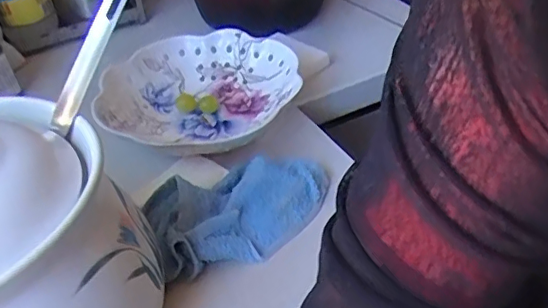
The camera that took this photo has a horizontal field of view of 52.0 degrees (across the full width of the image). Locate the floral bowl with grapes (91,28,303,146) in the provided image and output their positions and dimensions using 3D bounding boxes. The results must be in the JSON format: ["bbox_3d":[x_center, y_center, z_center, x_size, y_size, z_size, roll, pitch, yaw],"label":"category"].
[{"bbox_3d":[-0.091,-0.070,0.690,0.240,0.054,0.243,-18,41,-14],"label":"floral bowl with grapes"}]

